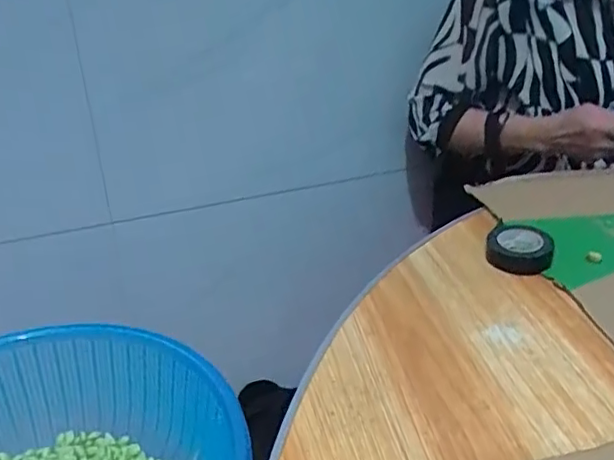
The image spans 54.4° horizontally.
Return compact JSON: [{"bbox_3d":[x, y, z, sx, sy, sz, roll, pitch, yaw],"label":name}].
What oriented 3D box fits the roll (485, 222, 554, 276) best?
[{"bbox_3d":[0.208,0.017,0.586,0.060,0.023,0.063,8,31,19],"label":"roll"}]

